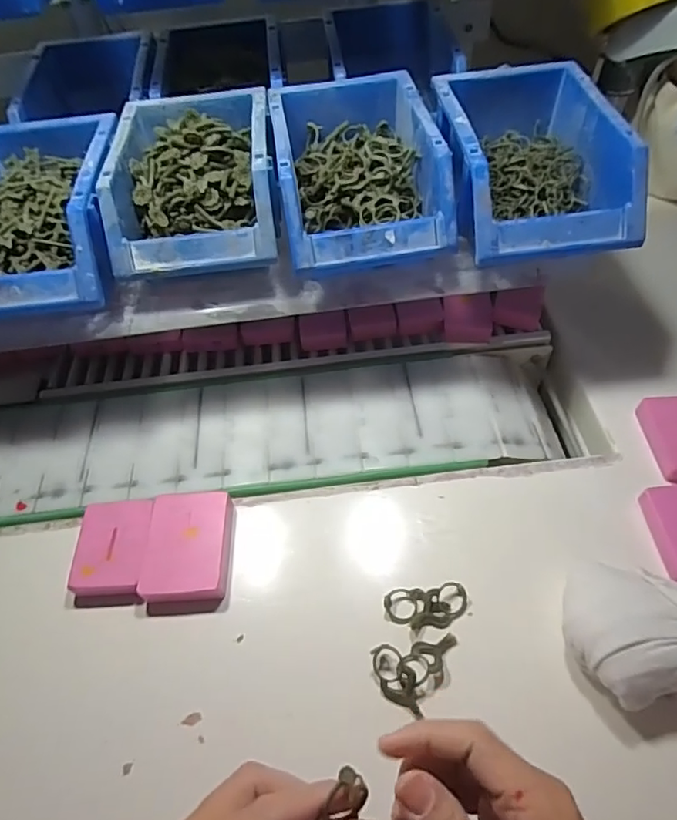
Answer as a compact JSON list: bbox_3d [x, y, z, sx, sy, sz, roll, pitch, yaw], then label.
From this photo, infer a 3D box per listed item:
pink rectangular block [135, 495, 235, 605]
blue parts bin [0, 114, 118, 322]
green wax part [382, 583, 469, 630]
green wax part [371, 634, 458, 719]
[{"bbox_3d":[-0.111,0.100,0.389,0.058,0.015,0.081,-4,54,1],"label":"pink rectangular block"},{"bbox_3d":[-0.236,-0.155,0.410,0.123,0.059,0.179,-6,53,-1],"label":"blue parts bin"},{"bbox_3d":[0.061,0.135,0.362,0.056,0.006,0.028,-5,53,0],"label":"green wax part"},{"bbox_3d":[0.046,0.162,0.343,0.043,0.009,0.053,24,58,20],"label":"green wax part"}]

